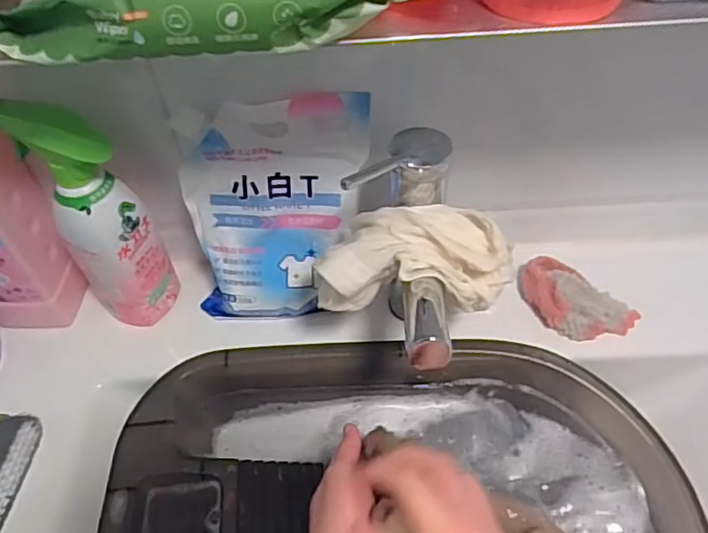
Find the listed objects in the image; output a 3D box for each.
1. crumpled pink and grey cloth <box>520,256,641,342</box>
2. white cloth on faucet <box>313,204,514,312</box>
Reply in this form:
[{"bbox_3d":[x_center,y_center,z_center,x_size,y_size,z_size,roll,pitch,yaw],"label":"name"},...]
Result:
[{"bbox_3d":[0.209,0.032,0.551,0.106,0.033,0.067,31,59,25],"label":"crumpled pink and grey cloth"},{"bbox_3d":[0.044,-0.004,0.443,0.146,0.069,0.062,-2,51,2],"label":"white cloth on faucet"}]

